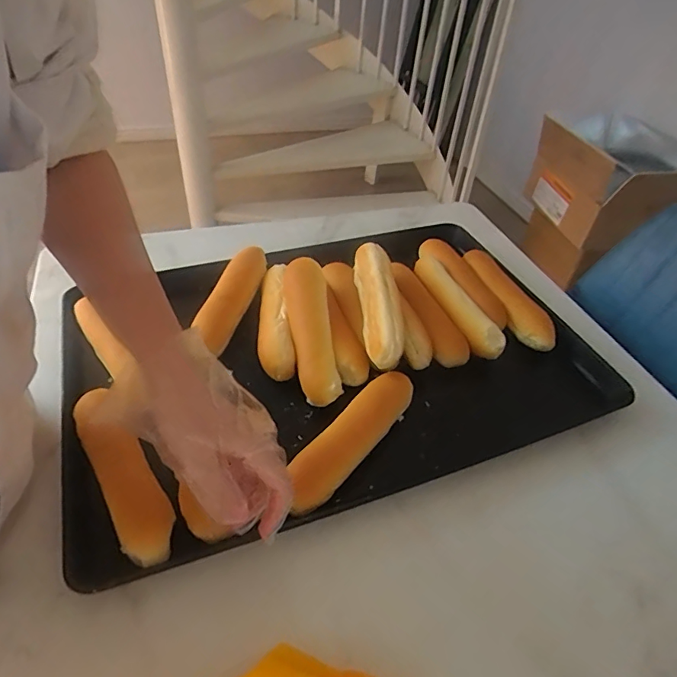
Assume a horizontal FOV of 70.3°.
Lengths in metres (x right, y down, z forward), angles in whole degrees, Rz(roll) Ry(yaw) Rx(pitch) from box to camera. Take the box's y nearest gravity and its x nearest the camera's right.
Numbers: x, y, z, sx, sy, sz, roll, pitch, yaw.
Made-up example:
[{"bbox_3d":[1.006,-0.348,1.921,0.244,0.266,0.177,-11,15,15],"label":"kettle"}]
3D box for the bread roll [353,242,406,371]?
[{"bbox_3d":[0.046,-0.044,0.570,0.044,0.057,0.196,-1,44,-6],"label":"bread roll"}]

